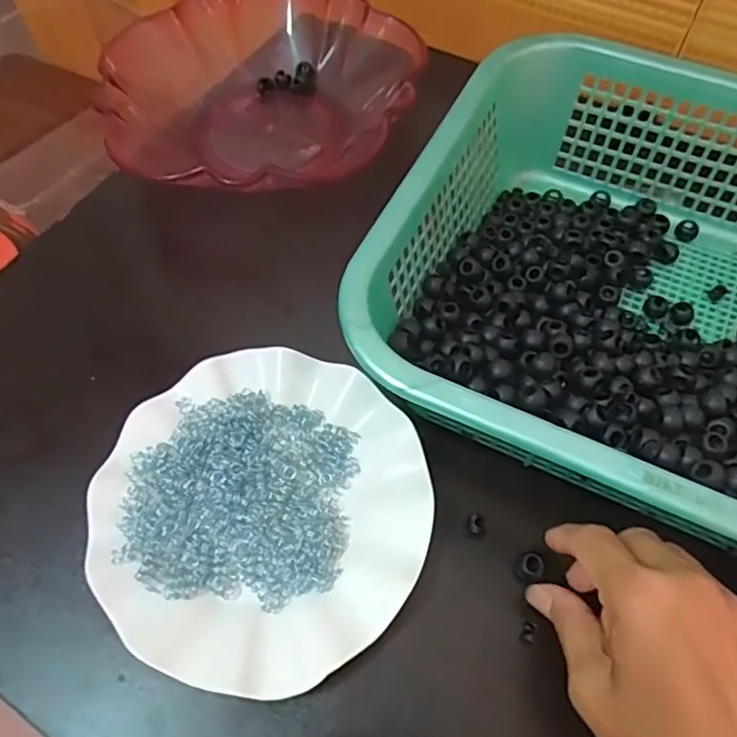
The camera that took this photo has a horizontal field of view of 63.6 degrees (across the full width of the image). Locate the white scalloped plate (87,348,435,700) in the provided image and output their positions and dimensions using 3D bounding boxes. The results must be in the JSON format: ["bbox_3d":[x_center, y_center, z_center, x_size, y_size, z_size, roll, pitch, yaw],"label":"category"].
[{"bbox_3d":[-0.059,0.075,0.334,0.179,0.018,0.179,-36,66,-17],"label":"white scalloped plate"}]

